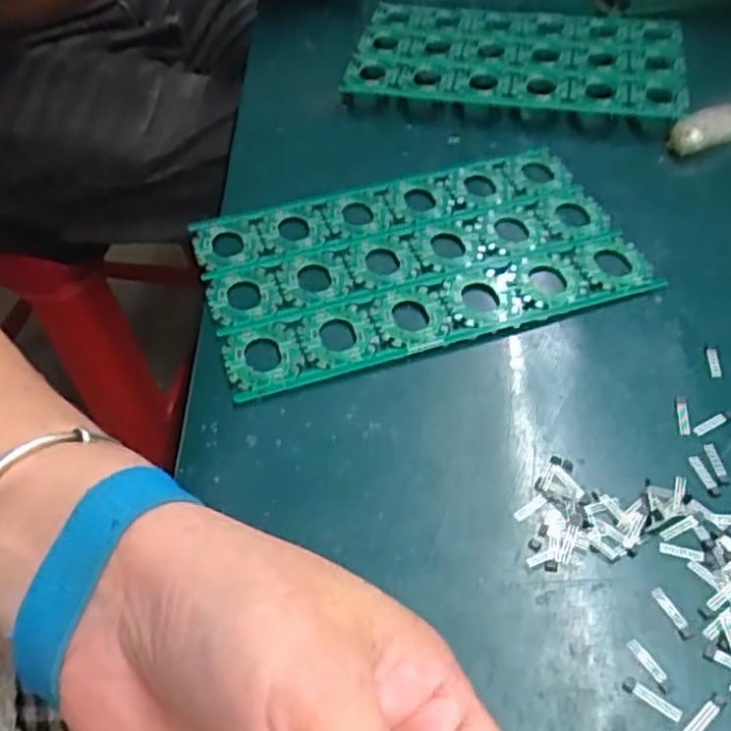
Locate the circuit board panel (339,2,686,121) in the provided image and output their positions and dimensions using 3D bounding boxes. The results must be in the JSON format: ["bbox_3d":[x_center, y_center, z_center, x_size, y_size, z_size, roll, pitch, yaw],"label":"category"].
[{"bbox_3d":[0.102,-0.216,0.501,0.206,0.012,0.159,6,48,8],"label":"circuit board panel"}]

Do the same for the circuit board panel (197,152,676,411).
[{"bbox_3d":[0.026,-0.056,0.369,0.208,0.007,0.124,-16,49,-12],"label":"circuit board panel"}]

